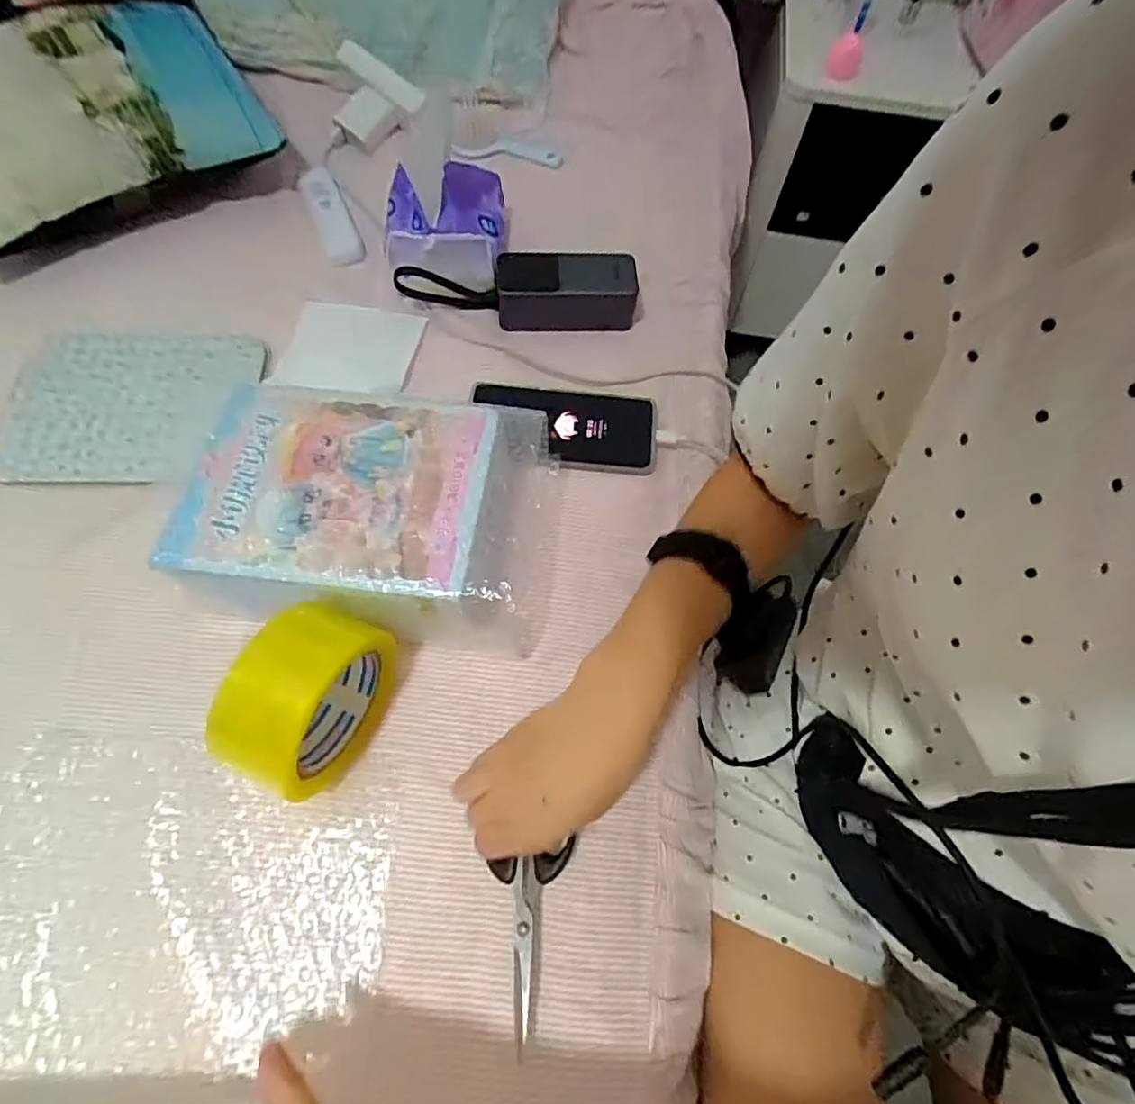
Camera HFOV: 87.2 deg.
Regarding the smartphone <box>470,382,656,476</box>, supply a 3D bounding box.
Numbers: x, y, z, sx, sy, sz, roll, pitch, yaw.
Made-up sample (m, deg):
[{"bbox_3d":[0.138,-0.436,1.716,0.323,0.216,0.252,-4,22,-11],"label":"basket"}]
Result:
[{"bbox_3d":[-0.002,-0.111,0.524,0.160,0.013,0.085,2,64,-2],"label":"smartphone"}]

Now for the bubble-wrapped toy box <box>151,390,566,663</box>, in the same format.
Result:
[{"bbox_3d":[-0.135,-0.026,0.437,0.240,0.084,0.159,6,64,-1],"label":"bubble-wrapped toy box"}]

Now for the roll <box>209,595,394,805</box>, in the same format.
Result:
[{"bbox_3d":[-0.158,0.091,0.371,0.061,0.094,0.107,24,65,8],"label":"roll"}]

